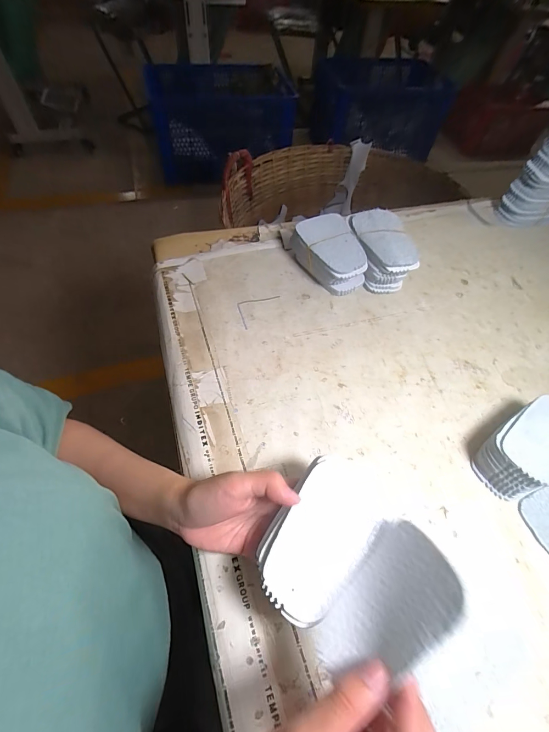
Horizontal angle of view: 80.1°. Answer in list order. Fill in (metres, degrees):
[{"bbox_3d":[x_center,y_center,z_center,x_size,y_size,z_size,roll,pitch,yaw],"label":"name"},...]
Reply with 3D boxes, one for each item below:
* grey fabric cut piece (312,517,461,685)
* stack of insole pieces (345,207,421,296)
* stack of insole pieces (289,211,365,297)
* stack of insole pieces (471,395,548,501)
[{"bbox_3d":[0.067,0.145,0.193,0.011,0.068,0.094,38,78,-16],"label":"grey fabric cut piece"},{"bbox_3d":[0.142,-0.153,0.451,0.074,0.065,0.109,-7,59,-8],"label":"stack of insole pieces"},{"bbox_3d":[0.071,-0.147,0.446,0.068,0.057,0.104,-18,61,-15],"label":"stack of insole pieces"},{"bbox_3d":[0.256,0.081,0.324,0.106,0.047,0.065,-20,62,-16],"label":"stack of insole pieces"}]

